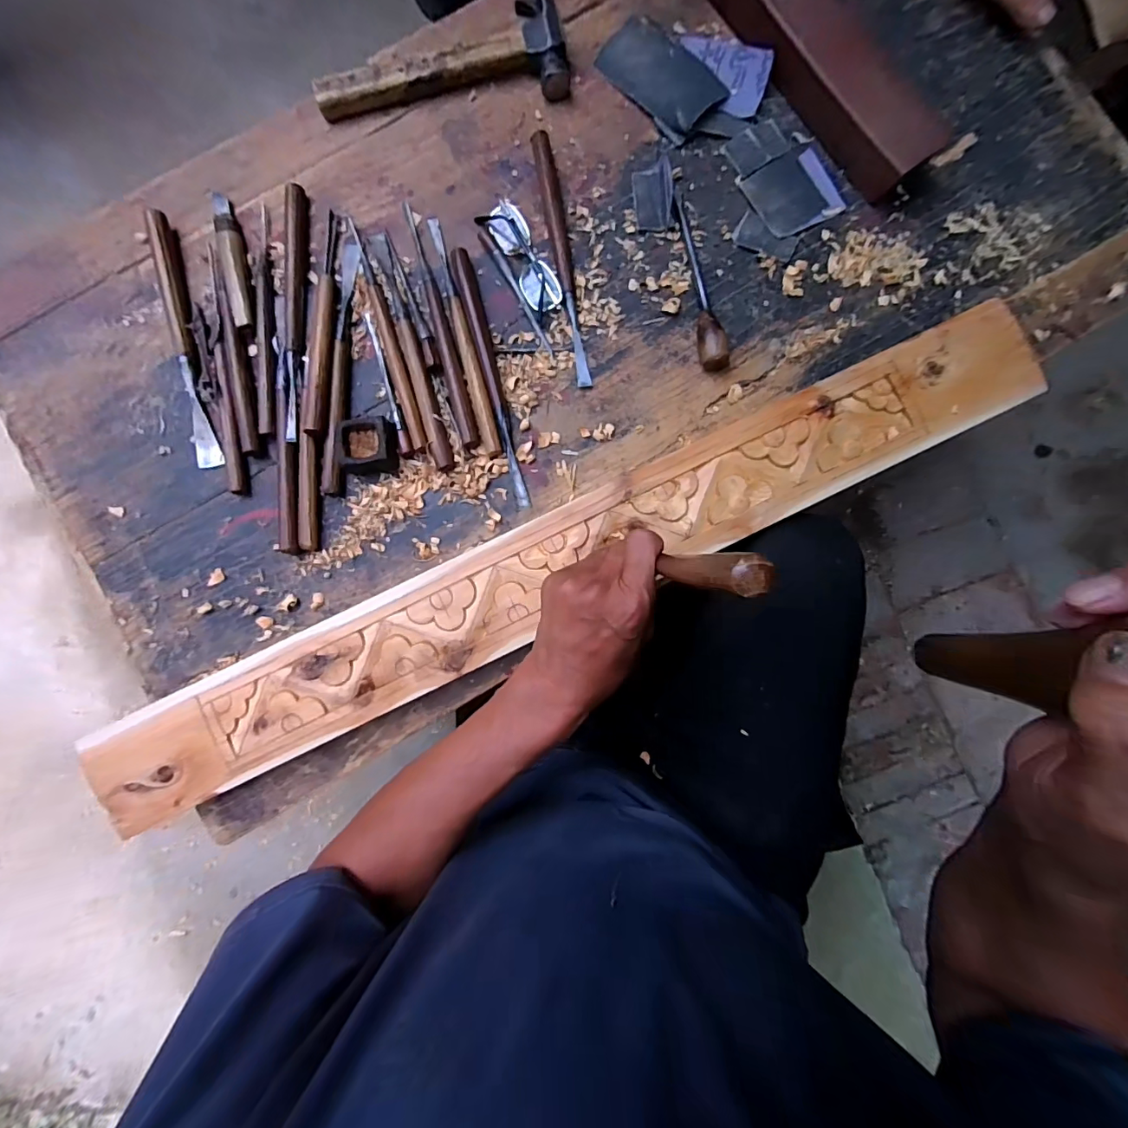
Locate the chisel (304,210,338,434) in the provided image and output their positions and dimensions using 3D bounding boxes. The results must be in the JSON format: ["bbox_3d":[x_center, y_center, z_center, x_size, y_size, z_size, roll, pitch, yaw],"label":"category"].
[{"bbox_3d":[-0.232,-0.234,0.473,0.019,0.015,0.220,3,88,0],"label":"chisel"}]

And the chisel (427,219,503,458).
[{"bbox_3d":[-0.096,-0.222,0.472,0.015,0.015,0.245,-15,88,0],"label":"chisel"}]

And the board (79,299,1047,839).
[{"bbox_3d":[0.001,0.001,0.452,0.908,0.034,0.108,-25,88,0],"label":"board"}]

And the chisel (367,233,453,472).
[{"bbox_3d":[-0.147,-0.207,0.471,0.018,0.014,0.244,-18,88,0],"label":"chisel"}]

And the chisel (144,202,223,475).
[{"bbox_3d":[-0.373,-0.217,0.477,0.028,0.013,0.247,-14,88,0],"label":"chisel"}]

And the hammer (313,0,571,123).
[{"bbox_3d":[-0.124,-0.512,0.485,0.245,0.025,0.124,-9,88,0],"label":"hammer"}]

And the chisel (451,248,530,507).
[{"bbox_3d":[-0.069,-0.180,0.474,0.018,0.014,0.253,-15,88,0],"label":"chisel"}]

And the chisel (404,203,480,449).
[{"bbox_3d":[-0.119,-0.232,0.472,0.017,0.014,0.249,-15,88,0],"label":"chisel"}]

